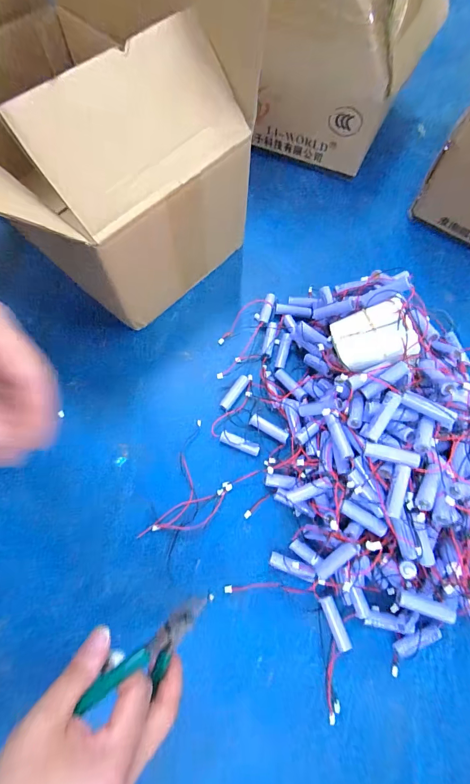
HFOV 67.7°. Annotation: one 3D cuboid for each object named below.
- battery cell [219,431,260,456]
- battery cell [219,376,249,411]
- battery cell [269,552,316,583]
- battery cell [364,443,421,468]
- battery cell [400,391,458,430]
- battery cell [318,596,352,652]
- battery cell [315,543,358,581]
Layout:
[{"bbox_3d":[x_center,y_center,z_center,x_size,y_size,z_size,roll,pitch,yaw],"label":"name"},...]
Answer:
[{"bbox_3d":[0.006,0.062,0.424,0.050,0.014,0.014,21,71,8],"label":"battery cell"},{"bbox_3d":[-0.001,0.001,0.448,0.014,0.014,0.052,32,73,12],"label":"battery cell"},{"bbox_3d":[0.061,0.188,0.376,0.049,0.014,0.015,17,70,12],"label":"battery cell"},{"bbox_3d":[0.151,0.060,0.338,0.048,0.013,0.014,12,69,19],"label":"battery cell"},{"bbox_3d":[0.187,0.016,0.339,0.052,0.013,0.014,32,75,10],"label":"battery cell"},{"bbox_3d":[0.102,0.235,0.359,0.015,0.014,0.049,-20,70,-7],"label":"battery cell"},{"bbox_3d":[0.098,0.166,0.344,0.016,0.018,0.062,43,119,15],"label":"battery cell"}]

